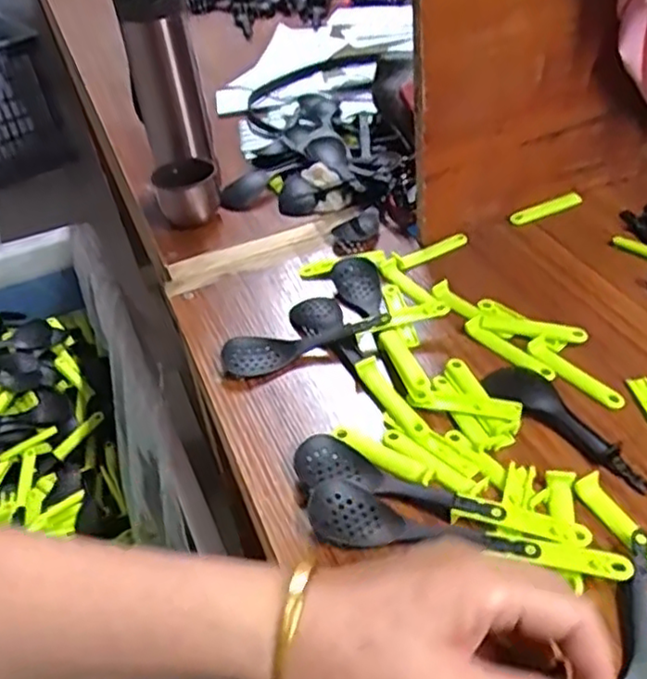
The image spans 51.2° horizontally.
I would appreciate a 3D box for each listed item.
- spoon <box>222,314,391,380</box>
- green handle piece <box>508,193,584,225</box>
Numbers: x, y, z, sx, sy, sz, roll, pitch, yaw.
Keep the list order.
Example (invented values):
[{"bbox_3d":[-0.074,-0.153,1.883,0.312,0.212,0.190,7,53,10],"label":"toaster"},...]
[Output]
[{"bbox_3d":[-0.013,0.004,0.517,0.127,0.021,0.030,-10,41,-4],"label":"spoon"},{"bbox_3d":[0.212,-0.123,0.647,0.075,0.012,0.011,-20,43,-15],"label":"green handle piece"}]

